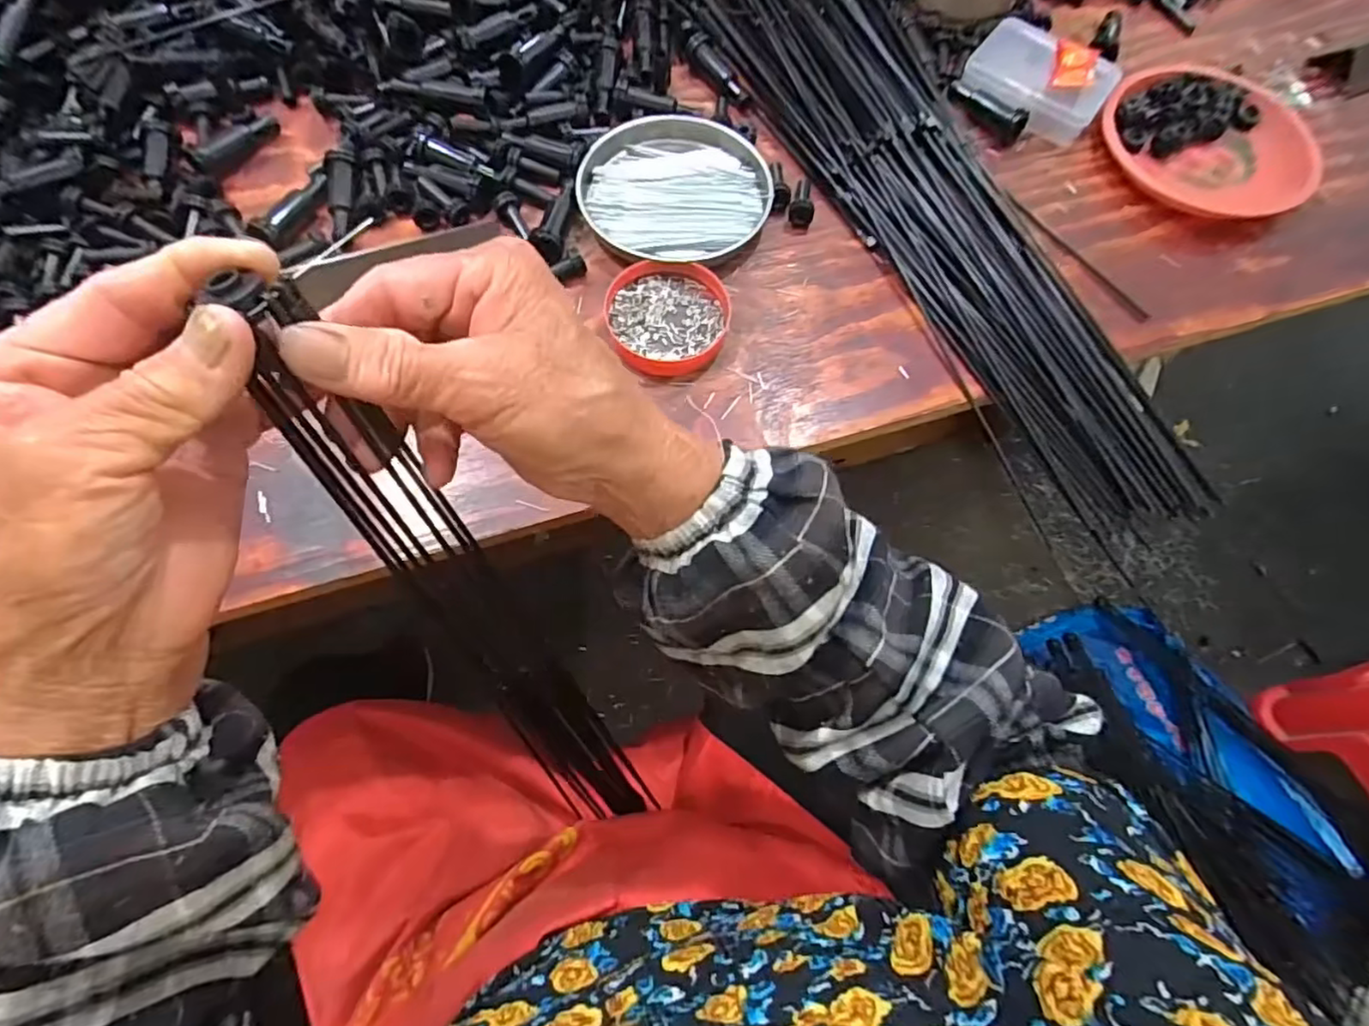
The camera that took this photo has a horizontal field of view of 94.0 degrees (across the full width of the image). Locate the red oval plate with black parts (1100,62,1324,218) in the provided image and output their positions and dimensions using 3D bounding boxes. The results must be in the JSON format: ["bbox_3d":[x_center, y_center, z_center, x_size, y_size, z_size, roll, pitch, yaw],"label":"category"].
[{"bbox_3d":[0.409,-0.292,0.488,0.148,0.022,0.149,-39,78,-13],"label":"red oval plate with black parts"}]

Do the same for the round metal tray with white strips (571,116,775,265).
[{"bbox_3d":[-0.006,-0.229,0.452,0.131,0.021,0.126,1,69,-2],"label":"round metal tray with white strips"}]

